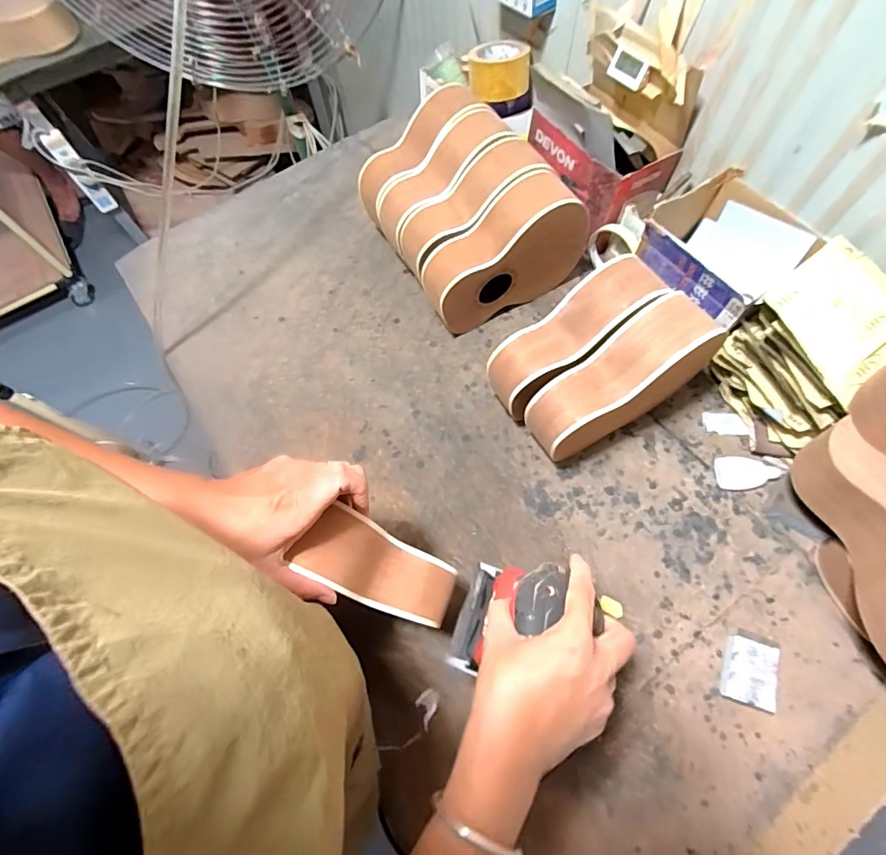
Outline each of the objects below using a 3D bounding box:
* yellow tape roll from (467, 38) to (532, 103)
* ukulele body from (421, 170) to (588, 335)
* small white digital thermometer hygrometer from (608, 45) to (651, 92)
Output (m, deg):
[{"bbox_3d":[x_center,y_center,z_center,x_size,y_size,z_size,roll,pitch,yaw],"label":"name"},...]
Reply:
[{"bbox_3d":[0.096,-0.620,0.771,0.102,0.051,0.122,-1,66,3],"label":"yellow tape roll"},{"bbox_3d":[0.083,-0.240,0.636,0.238,0.183,0.073,-25,68,-8],"label":"ukulele body"},{"bbox_3d":[0.254,-0.494,0.611,0.015,0.036,0.054,-33,67,-31],"label":"small white digital thermometer hygrometer"}]

